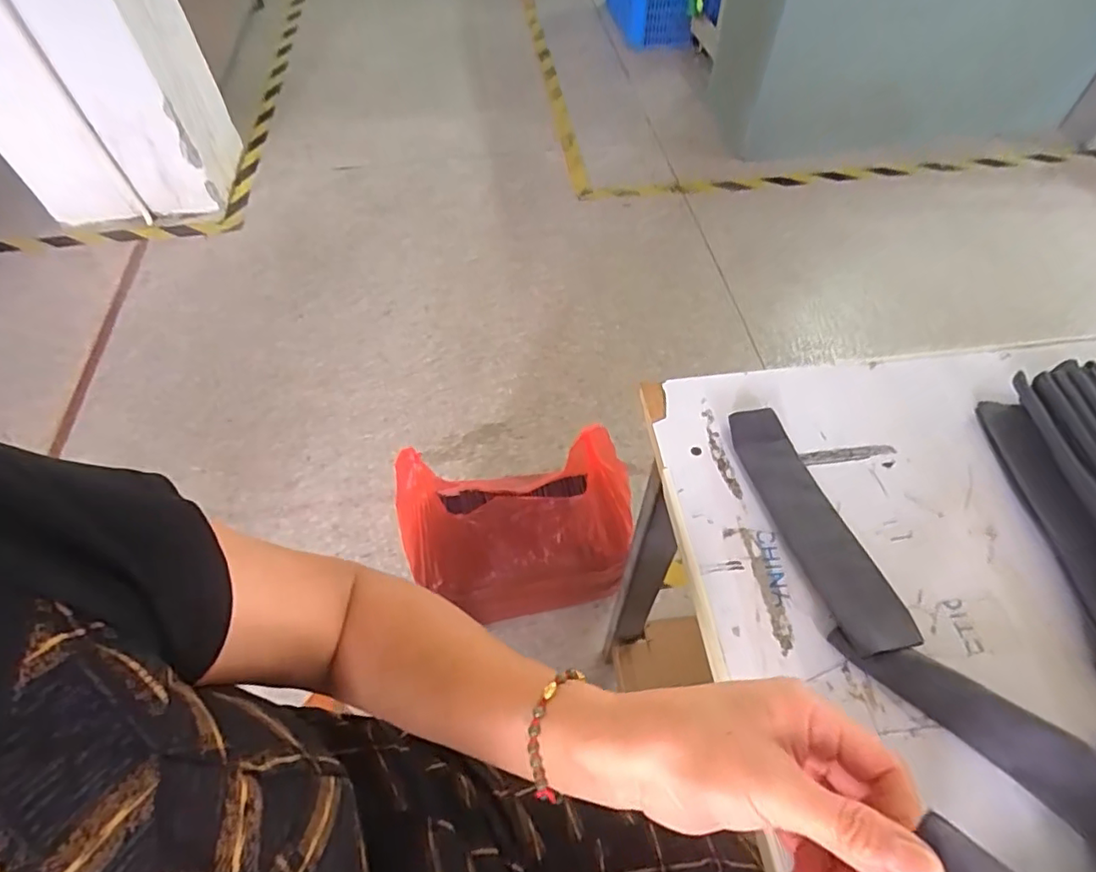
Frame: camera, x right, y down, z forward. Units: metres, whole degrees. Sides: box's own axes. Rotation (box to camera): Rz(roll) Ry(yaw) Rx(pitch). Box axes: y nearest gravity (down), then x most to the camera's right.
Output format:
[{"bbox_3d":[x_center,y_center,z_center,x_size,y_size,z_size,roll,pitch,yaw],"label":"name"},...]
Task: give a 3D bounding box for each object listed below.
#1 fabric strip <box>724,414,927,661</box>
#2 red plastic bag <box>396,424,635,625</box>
[{"bbox_3d":[0.180,0.057,0.393,0.042,0.017,0.181,-15,56,-8],"label":"fabric strip"},{"bbox_3d":[-0.052,0.126,0.935,0.354,0.265,0.198,-7,55,-2],"label":"red plastic bag"}]

